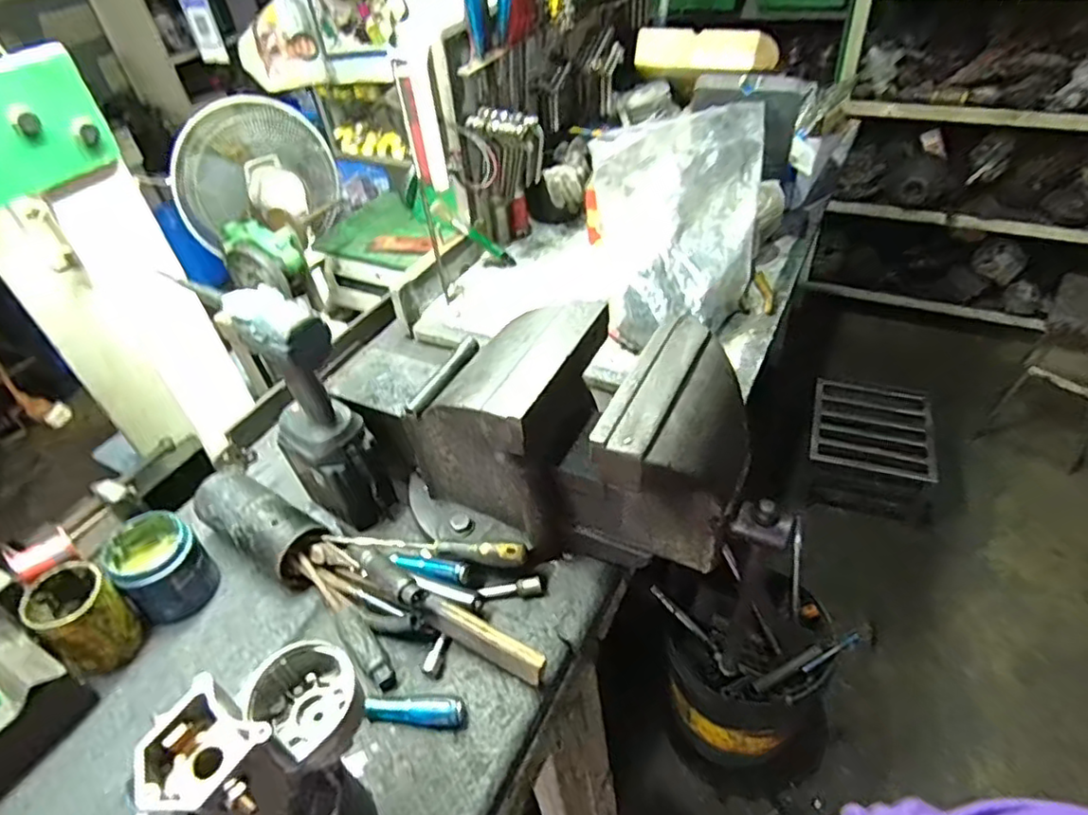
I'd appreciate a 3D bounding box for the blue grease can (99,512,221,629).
[{"bbox_3d":[-0.455,0.190,0.751,0.090,0.094,0.096,-35,50,-27],"label":"blue grease can"}]

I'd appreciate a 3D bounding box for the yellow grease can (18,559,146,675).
[{"bbox_3d":[-0.500,0.234,0.692,0.074,0.116,0.074,-4,43,3],"label":"yellow grease can"}]

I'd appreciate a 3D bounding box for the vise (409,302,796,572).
[{"bbox_3d":[0.034,0.041,0.705,0.430,0.244,0.197,13,46,20],"label":"vise"}]

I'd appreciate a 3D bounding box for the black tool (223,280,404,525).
[{"bbox_3d":[-0.270,0.012,0.745,0.100,0.320,0.127,-29,47,-22],"label":"black tool"}]

